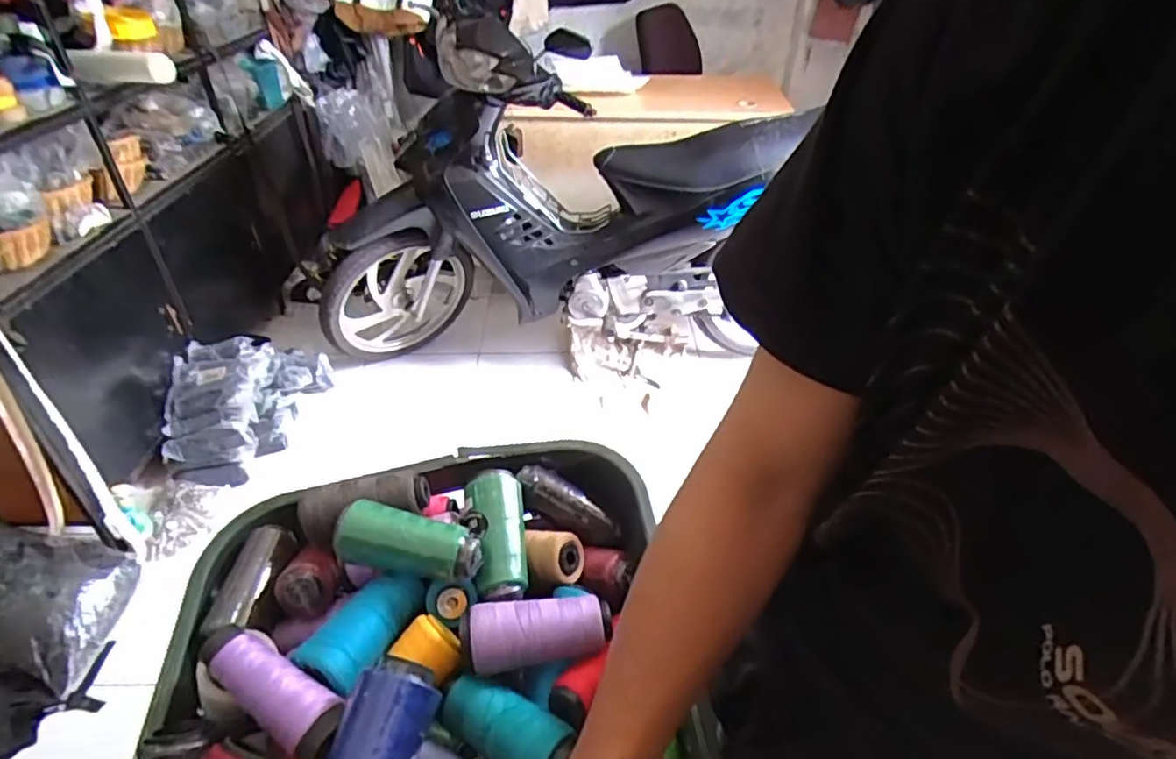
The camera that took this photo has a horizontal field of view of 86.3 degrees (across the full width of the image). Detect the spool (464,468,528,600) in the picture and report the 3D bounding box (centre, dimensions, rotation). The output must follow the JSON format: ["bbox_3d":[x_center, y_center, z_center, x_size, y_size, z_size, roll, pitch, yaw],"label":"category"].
[{"bbox_3d":[-0.082,0.139,0.570,0.052,0.042,0.119,-6,50,-9],"label":"spool"}]

